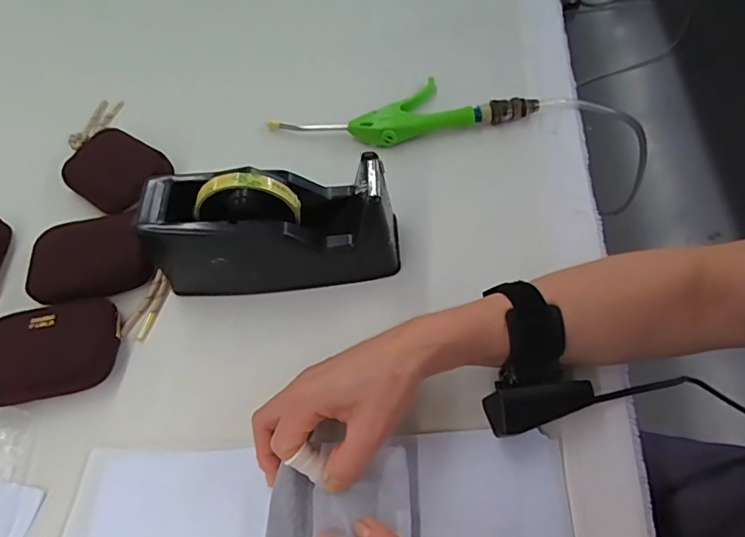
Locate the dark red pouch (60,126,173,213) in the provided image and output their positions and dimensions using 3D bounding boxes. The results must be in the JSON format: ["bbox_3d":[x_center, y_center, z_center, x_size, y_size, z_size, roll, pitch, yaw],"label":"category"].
[{"bbox_3d":[-0.270,-0.105,0.527,0.112,0.015,0.082,28,63,21],"label":"dark red pouch"}]

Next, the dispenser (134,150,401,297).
[{"bbox_3d":[-0.082,-0.039,0.429,0.202,0.104,0.073,-5,56,2],"label":"dispenser"}]

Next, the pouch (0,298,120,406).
[{"bbox_3d":[-0.273,0.068,0.425,0.109,0.030,0.077,-13,56,-4],"label":"pouch"}]

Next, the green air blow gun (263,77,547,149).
[{"bbox_3d":[0.029,-0.169,0.542,0.272,0.028,0.079,-10,56,-1],"label":"green air blow gun"}]

